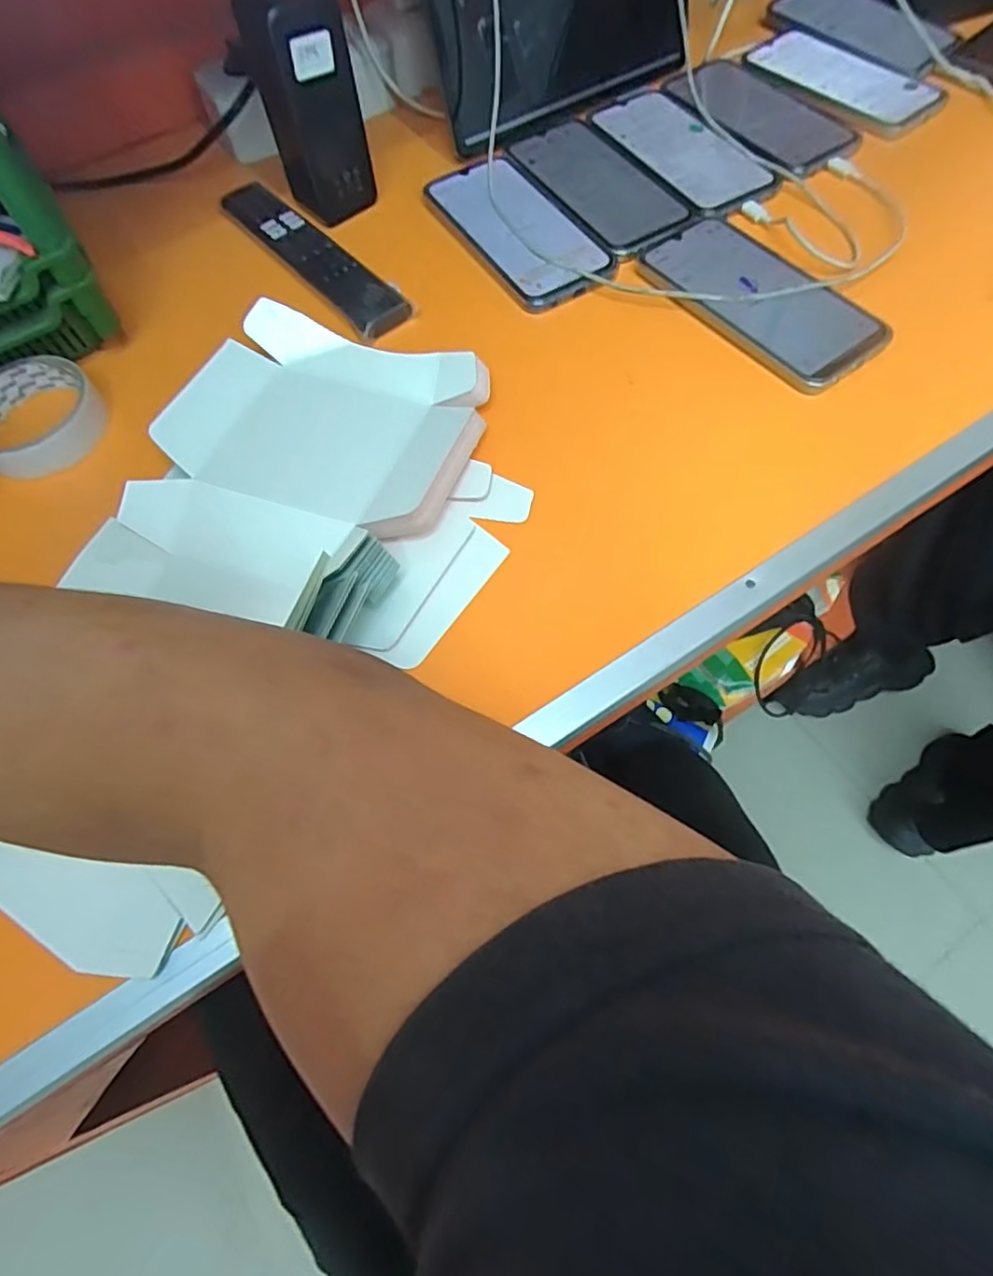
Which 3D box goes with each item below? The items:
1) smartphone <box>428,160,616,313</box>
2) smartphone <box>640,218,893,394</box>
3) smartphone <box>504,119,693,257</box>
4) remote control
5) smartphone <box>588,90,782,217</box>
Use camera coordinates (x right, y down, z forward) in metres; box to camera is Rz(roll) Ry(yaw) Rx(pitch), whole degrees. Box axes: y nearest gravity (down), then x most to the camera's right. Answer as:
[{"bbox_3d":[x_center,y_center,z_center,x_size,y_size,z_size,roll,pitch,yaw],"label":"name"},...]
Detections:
[{"bbox_3d":[0.016,-0.321,0.472,0.084,0.005,0.177,-29,67,-9],"label":"smartphone"},{"bbox_3d":[0.180,-0.238,0.425,0.086,0.007,0.173,-36,69,-12],"label":"smartphone"},{"bbox_3d":[0.080,-0.368,0.488,0.082,0.004,0.176,-28,67,-9],"label":"smartphone"},{"bbox_3d":[-0.144,-0.297,0.469,0.044,0.012,0.209,-39,69,-13],"label":"remote control"},{"bbox_3d":[0.150,-0.410,0.509,0.080,0.007,0.179,-27,67,-9],"label":"smartphone"}]

